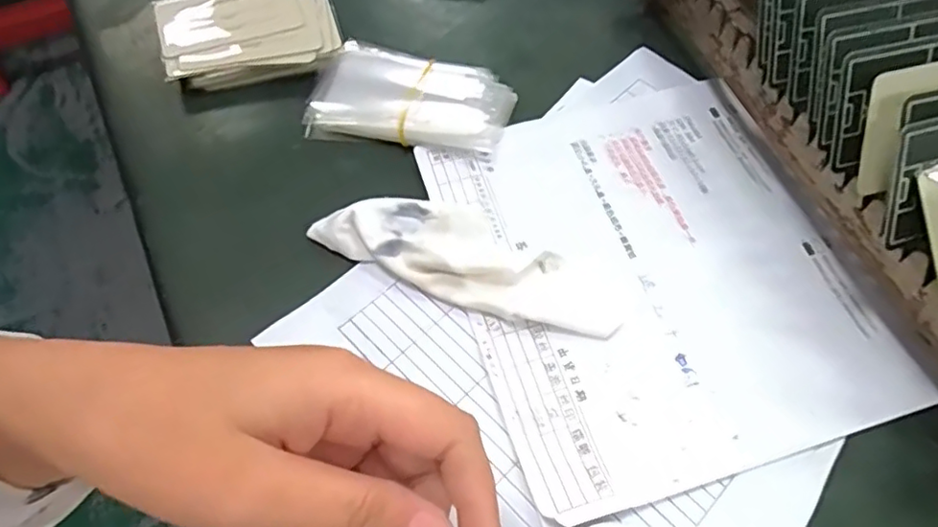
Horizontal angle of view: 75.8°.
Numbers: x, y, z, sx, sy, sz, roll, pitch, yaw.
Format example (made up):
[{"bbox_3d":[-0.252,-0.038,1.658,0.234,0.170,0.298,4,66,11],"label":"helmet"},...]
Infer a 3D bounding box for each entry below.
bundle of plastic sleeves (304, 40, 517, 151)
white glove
[{"bbox_3d":[-0.033,-0.098,0.352,0.114,0.015,0.064,9,60,4],"label":"bundle of plastic sleeves"},{"bbox_3d":[0.001,-0.004,0.299,0.152,0.014,0.050,23,63,12],"label":"white glove"}]

